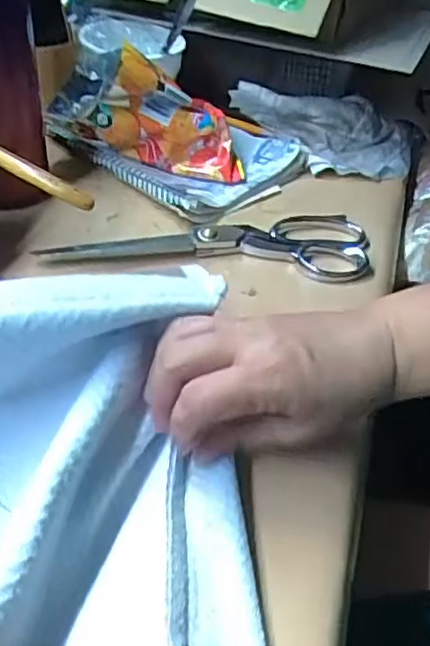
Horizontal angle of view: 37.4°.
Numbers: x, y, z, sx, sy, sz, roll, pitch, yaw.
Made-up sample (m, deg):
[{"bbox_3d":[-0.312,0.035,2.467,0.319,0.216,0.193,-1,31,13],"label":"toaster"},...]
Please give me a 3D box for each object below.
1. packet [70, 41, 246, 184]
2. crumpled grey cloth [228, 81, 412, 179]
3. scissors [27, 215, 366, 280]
[{"bbox_3d":[-0.044,-0.169,0.522,0.132,0.101,0.035,2,41,-3],"label":"packet"},{"bbox_3d":[0.105,-0.184,0.596,0.182,0.050,0.100,16,40,-6],"label":"crumpled grey cloth"},{"bbox_3d":[0.000,-0.065,0.472,0.233,0.013,0.069,3,41,-2],"label":"scissors"}]

